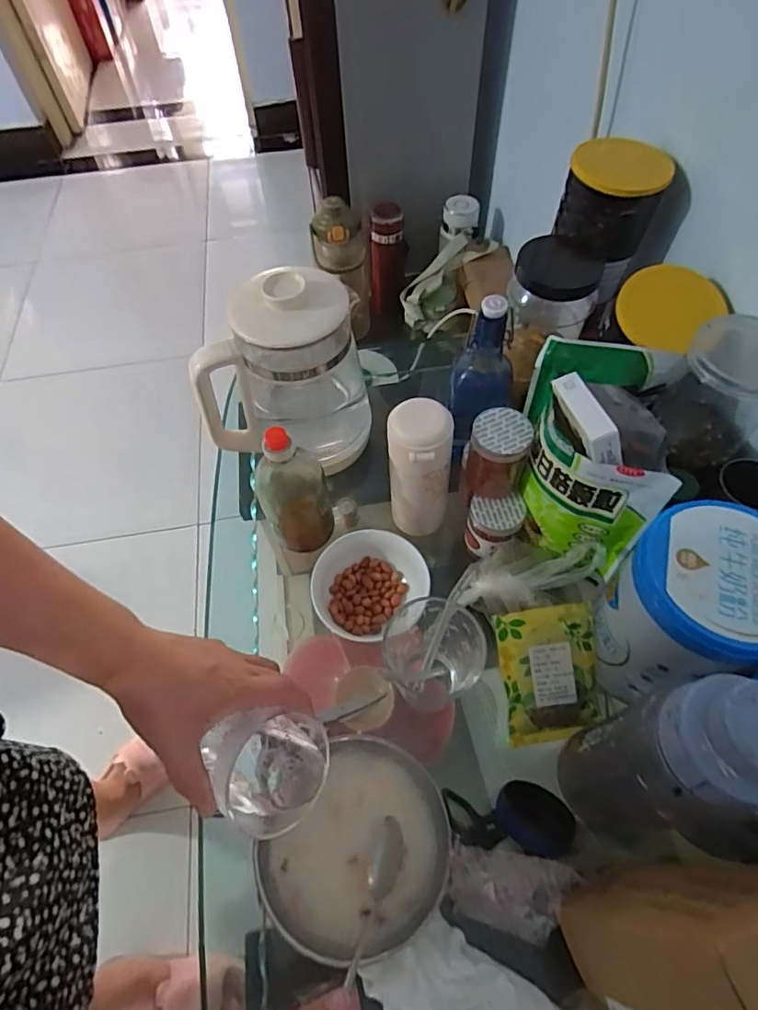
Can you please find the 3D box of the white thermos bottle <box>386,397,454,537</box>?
[{"bbox_3d":[0.043,-0.036,0.574,0.064,0.169,0.066,-2,58,2],"label":"white thermos bottle"}]

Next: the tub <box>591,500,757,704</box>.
[{"bbox_3d":[0.267,0.095,0.474,0.126,0.173,0.124,-15,59,-6],"label":"tub"}]

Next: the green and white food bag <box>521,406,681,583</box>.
[{"bbox_3d":[0.189,-0.006,0.517,0.042,0.154,0.136,-39,64,-19],"label":"green and white food bag"}]

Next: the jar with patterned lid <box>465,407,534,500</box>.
[{"bbox_3d":[0.121,-0.052,0.551,0.056,0.080,0.056,-1,58,2],"label":"jar with patterned lid"}]

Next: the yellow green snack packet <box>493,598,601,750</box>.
[{"bbox_3d":[0.165,0.164,0.515,0.092,0.012,0.132,-7,96,-1],"label":"yellow green snack packet"}]

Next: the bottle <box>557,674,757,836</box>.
[{"bbox_3d":[0.198,0.183,0.375,0.064,0.274,0.077,-4,58,1],"label":"bottle"}]

